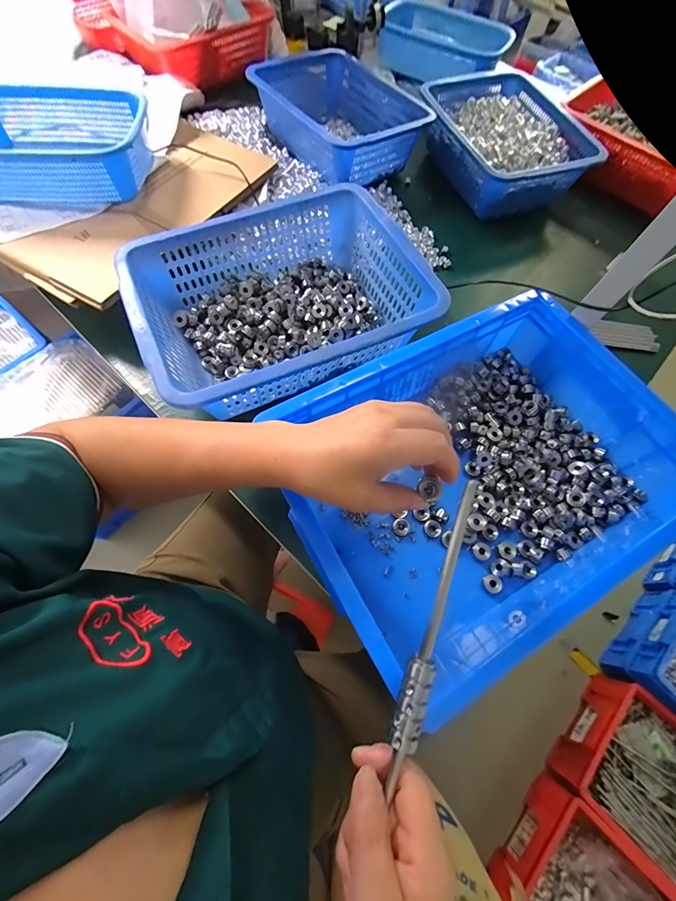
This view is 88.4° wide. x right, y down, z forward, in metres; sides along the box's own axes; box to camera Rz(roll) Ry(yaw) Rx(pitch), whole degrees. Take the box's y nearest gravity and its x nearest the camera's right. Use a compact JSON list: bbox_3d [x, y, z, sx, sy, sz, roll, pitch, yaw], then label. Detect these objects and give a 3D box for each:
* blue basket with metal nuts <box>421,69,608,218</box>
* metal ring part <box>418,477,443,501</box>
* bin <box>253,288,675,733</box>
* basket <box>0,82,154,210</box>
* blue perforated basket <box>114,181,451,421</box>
[{"bbox_3d":[0.301,-0.579,0.665,0.230,0.096,0.329,-22,71,-12],"label":"blue basket with metal nuts"},{"bbox_3d":[0.072,0.030,0.274,0.018,0.010,0.016,41,97,0],"label":"metal ring part"},{"bbox_3d":[0.160,0.017,0.397,0.408,0.106,0.303,-28,72,-13],"label":"bin"},{"bbox_3d":[-0.425,-0.459,0.520,0.281,0.076,0.198,-7,68,-6],"label":"basket"},{"bbox_3d":[-0.072,-0.190,0.464,0.345,0.100,0.269,-20,70,-11],"label":"blue perforated basket"}]

